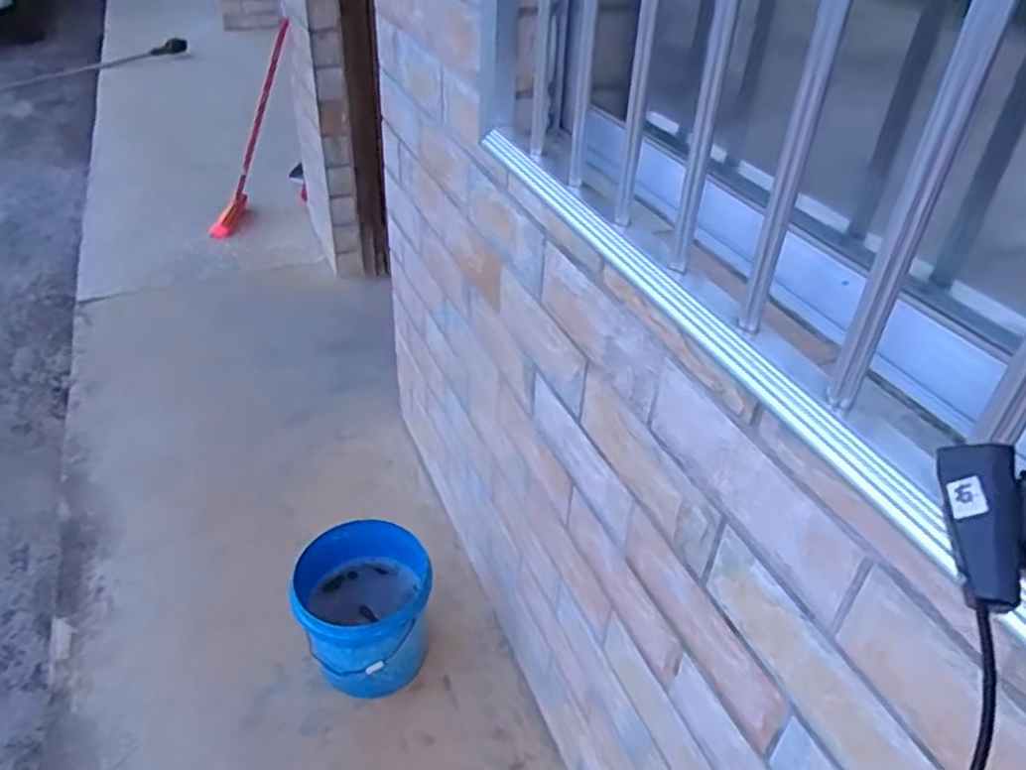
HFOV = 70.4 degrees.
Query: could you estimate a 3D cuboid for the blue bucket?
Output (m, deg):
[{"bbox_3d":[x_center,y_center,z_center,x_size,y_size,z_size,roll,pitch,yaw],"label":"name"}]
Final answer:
[{"bbox_3d":[-0.291,0.439,1.443,0.244,0.238,0.253,2,37,-2],"label":"blue bucket"}]

